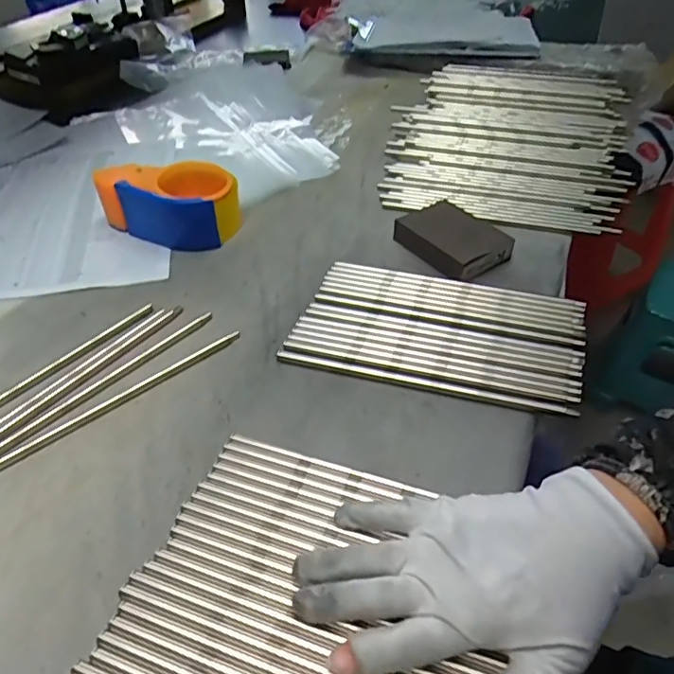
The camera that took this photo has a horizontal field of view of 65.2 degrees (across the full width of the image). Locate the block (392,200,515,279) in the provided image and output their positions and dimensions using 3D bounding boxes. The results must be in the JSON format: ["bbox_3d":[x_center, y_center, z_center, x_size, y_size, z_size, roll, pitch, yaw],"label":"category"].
[{"bbox_3d":[0.116,-0.097,0.515,0.080,0.022,0.096,-27,49,-23],"label":"block"}]

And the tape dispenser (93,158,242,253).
[{"bbox_3d":[-0.168,-0.145,0.547,0.132,0.061,0.085,15,47,17],"label":"tape dispenser"}]

